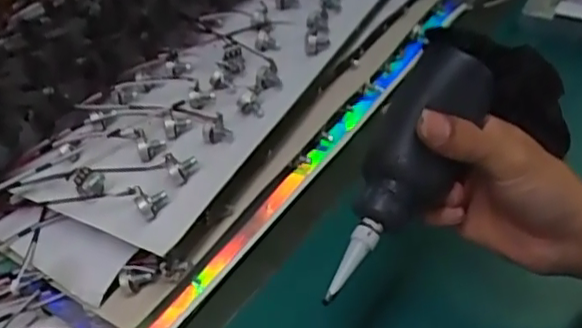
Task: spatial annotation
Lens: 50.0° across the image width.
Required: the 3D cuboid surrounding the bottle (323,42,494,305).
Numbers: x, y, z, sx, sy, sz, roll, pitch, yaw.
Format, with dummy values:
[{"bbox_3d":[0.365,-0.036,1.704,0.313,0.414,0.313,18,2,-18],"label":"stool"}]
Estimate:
[{"bbox_3d":[0.062,0.001,0.325,0.039,0.037,0.151,23,74,28],"label":"bottle"}]

